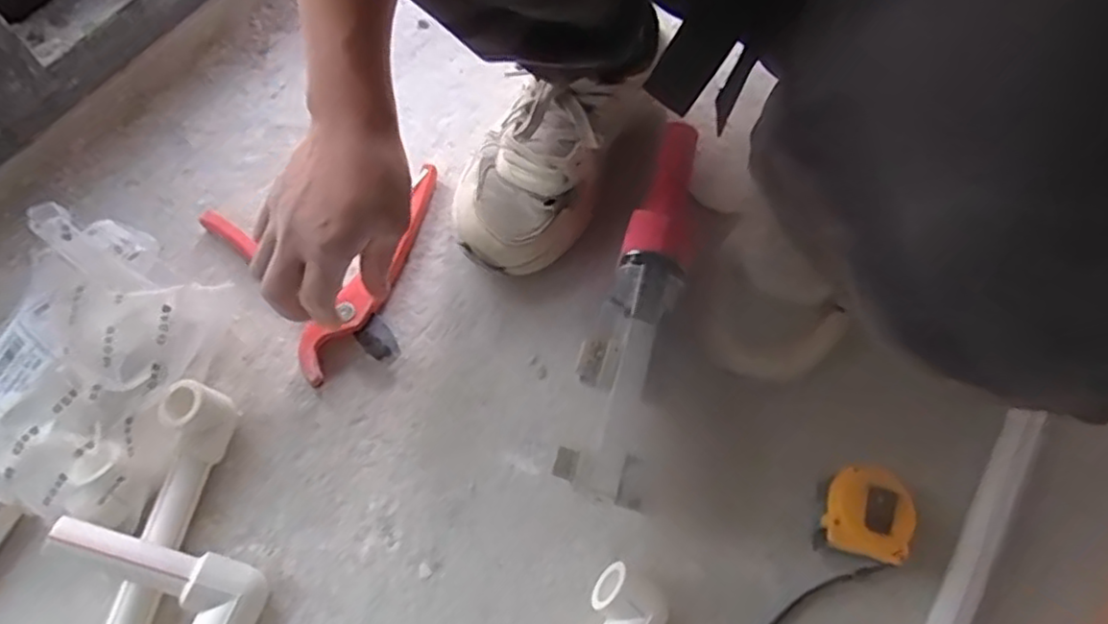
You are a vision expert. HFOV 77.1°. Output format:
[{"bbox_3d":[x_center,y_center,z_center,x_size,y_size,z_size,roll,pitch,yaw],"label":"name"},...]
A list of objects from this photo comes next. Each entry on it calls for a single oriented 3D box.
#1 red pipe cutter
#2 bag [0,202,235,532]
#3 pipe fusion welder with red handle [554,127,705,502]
[{"bbox_3d":[-0.180,-0.025,0.575,0.193,0.037,0.167,-13,68,-8],"label":"red pipe cutter"},{"bbox_3d":[-0.321,0.042,0.489,0.136,0.109,0.202,14,67,3],"label":"bag"},{"bbox_3d":[0.065,-0.005,0.540,0.056,0.095,0.309,17,67,2],"label":"pipe fusion welder with red handle"}]

